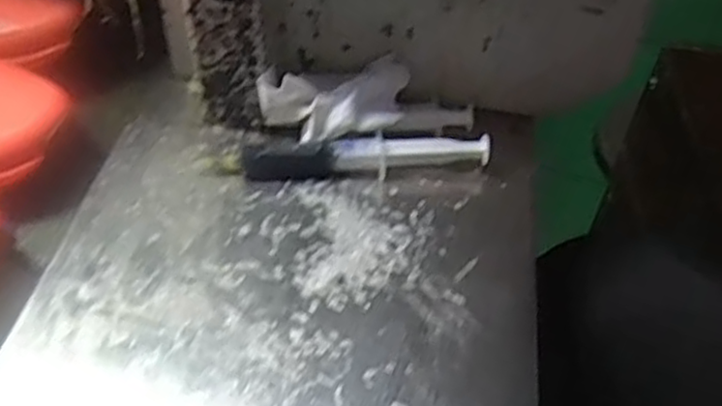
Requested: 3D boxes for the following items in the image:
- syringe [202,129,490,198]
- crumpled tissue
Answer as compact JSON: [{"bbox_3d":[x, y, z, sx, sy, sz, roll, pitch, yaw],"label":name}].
[{"bbox_3d":[-0.007,-0.025,0.408,0.151,0.018,0.021,-1,46,-5],"label":"syringe"},{"bbox_3d":[-0.014,-0.064,0.419,0.079,0.031,0.055,3,46,-1],"label":"crumpled tissue"}]

